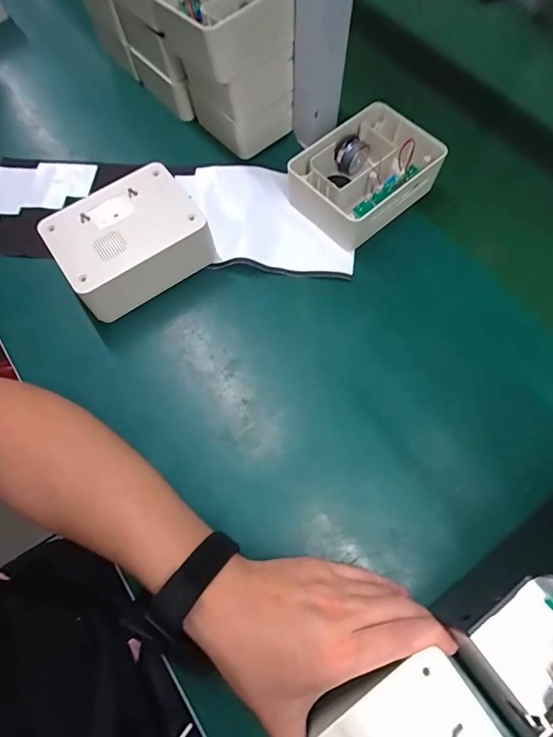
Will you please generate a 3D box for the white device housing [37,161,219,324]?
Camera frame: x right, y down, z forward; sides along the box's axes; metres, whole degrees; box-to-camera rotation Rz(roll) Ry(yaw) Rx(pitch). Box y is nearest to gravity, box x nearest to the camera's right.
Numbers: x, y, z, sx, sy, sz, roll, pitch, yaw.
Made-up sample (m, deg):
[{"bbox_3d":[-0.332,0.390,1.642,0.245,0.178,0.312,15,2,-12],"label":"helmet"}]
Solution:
[{"bbox_3d":[-0.146,-0.127,0.424,0.140,0.061,0.107,-32,70,-11],"label":"white device housing"}]

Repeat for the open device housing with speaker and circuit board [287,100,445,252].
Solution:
[{"bbox_3d":[0.096,-0.206,0.458,0.156,0.056,0.110,-41,72,-14],"label":"open device housing with speaker and circuit board"}]

